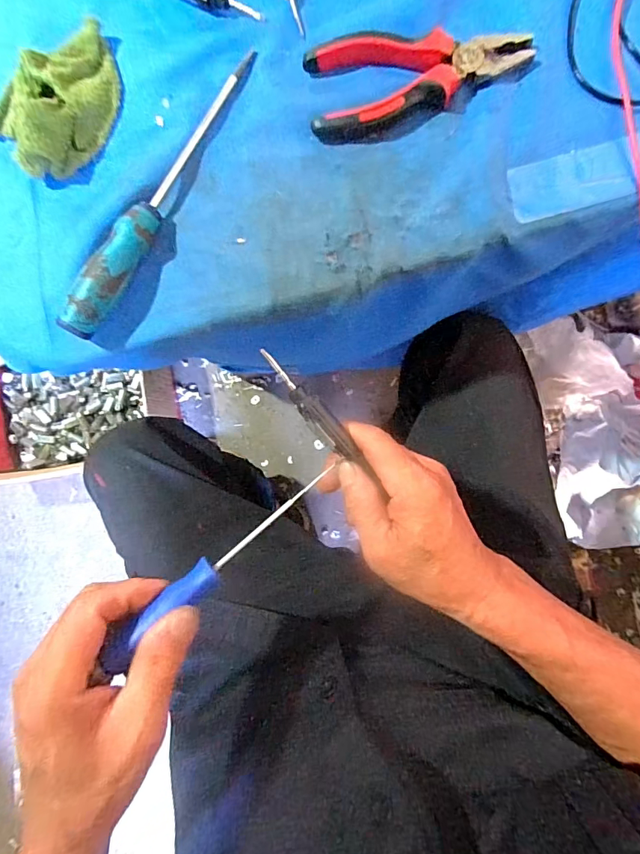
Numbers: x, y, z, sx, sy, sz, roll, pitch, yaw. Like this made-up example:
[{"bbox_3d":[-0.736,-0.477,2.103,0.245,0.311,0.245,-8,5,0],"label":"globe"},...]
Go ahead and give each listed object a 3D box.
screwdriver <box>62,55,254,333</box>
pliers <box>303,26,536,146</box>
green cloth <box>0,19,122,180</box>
[{"bbox_3d":[-0.116,-0.172,0.325,0.026,0.031,0.240,30,91,4],"label":"screwdriver"},{"bbox_3d":[0.070,-0.249,0.323,0.153,0.018,0.068,-4,89,4],"label":"pliers"},{"bbox_3d":[-0.193,-0.246,0.331,0.112,0.037,0.078,-42,87,2],"label":"green cloth"}]

